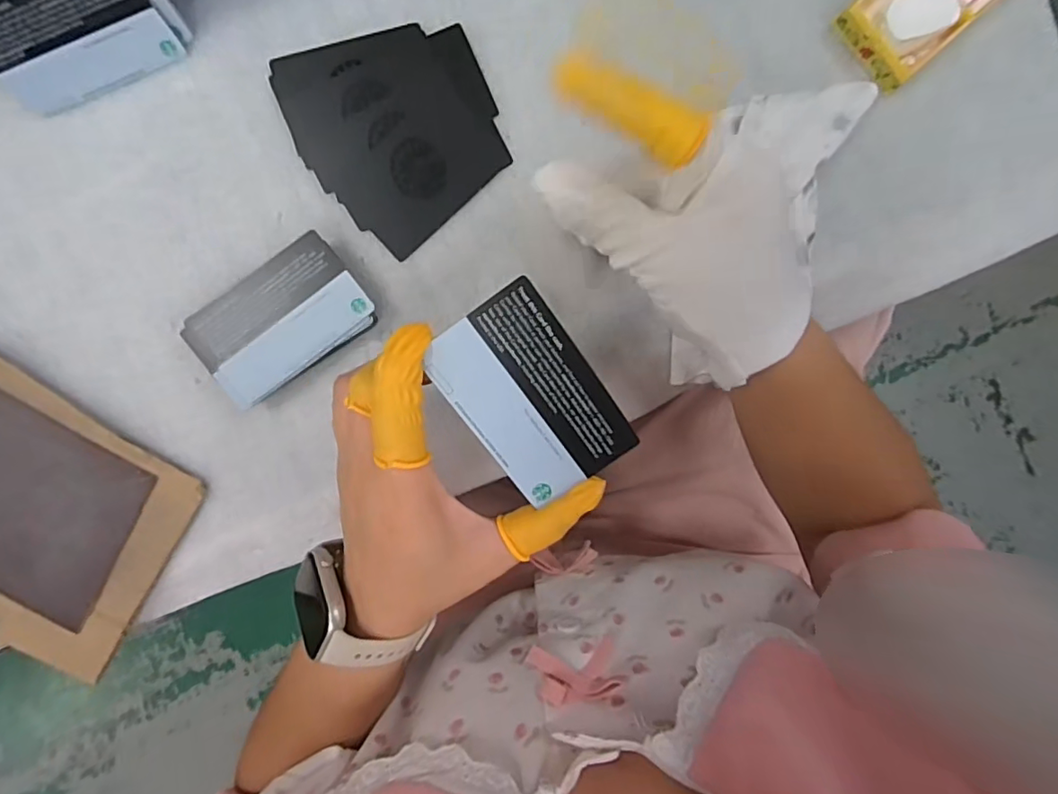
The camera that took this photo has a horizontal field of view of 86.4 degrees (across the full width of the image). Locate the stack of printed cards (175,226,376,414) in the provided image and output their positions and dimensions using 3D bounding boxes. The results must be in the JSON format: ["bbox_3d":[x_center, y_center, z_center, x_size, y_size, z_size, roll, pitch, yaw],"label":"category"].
[{"bbox_3d":[-0.133,-0.041,0.307,0.089,0.021,0.057,-36,96,-1],"label":"stack of printed cards"}]

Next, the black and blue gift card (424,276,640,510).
[{"bbox_3d":[0.001,0.001,0.226,0.052,0.004,0.083,-35,108,6],"label":"black and blue gift card"}]

